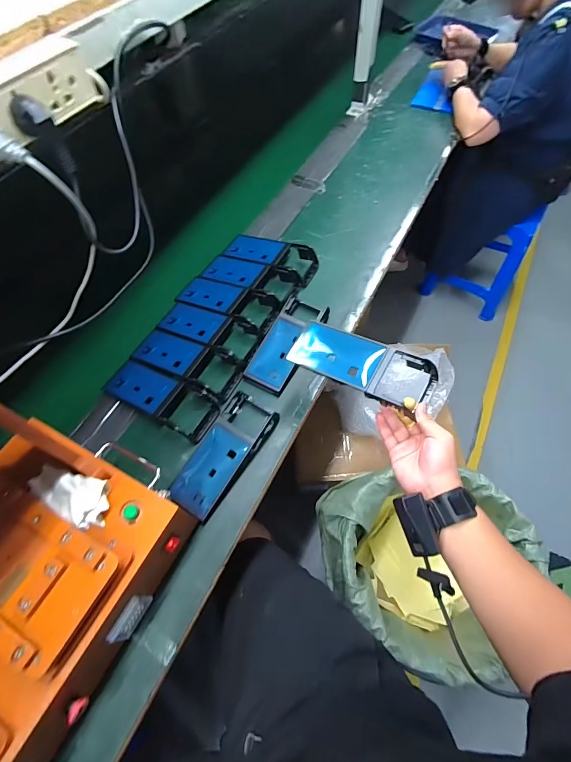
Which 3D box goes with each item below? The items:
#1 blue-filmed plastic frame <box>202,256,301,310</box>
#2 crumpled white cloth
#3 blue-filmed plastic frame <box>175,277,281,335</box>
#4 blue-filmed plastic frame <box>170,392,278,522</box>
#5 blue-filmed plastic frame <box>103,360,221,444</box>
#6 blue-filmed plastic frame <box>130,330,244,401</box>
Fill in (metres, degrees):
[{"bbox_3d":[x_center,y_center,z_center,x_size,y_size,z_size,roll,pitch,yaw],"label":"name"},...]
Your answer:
[{"bbox_3d":[-0.074,-0.224,0.781,0.204,0.030,0.083,24,63,15],"label":"blue-filmed plastic frame"},{"bbox_3d":[-0.264,0.140,0.445,0.095,0.026,0.056,9,61,8],"label":"crumpled white cloth"},{"bbox_3d":[-0.120,-0.166,0.746,0.211,0.030,0.091,23,63,15],"label":"blue-filmed plastic frame"},{"bbox_3d":[-0.097,0.111,0.588,0.083,0.020,0.205,27,64,17],"label":"blue-filmed plastic frame"},{"bbox_3d":[-0.219,0.020,0.641,0.208,0.027,0.087,26,64,16],"label":"blue-filmed plastic frame"},{"bbox_3d":[-0.183,-0.043,0.675,0.208,0.028,0.081,24,63,15],"label":"blue-filmed plastic frame"}]

